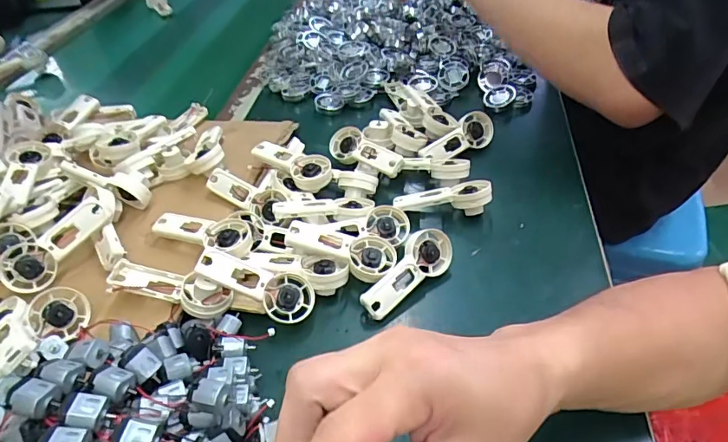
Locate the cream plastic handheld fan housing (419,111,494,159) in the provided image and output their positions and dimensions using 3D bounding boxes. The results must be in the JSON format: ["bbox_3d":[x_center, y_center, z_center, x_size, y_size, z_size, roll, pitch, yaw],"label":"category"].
[{"bbox_3d":[0.104,-0.091,0.528,0.098,0.038,0.017,-25,13,-21],"label":"cream plastic handheld fan housing"}]

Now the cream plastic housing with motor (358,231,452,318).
[{"bbox_3d":[0.035,0.041,0.406,0.095,0.040,0.018,-35,12,-26],"label":"cream plastic housing with motor"}]

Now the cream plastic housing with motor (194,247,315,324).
[{"bbox_3d":[-0.085,0.049,0.384,0.094,0.022,0.043,26,44,-11],"label":"cream plastic housing with motor"}]

